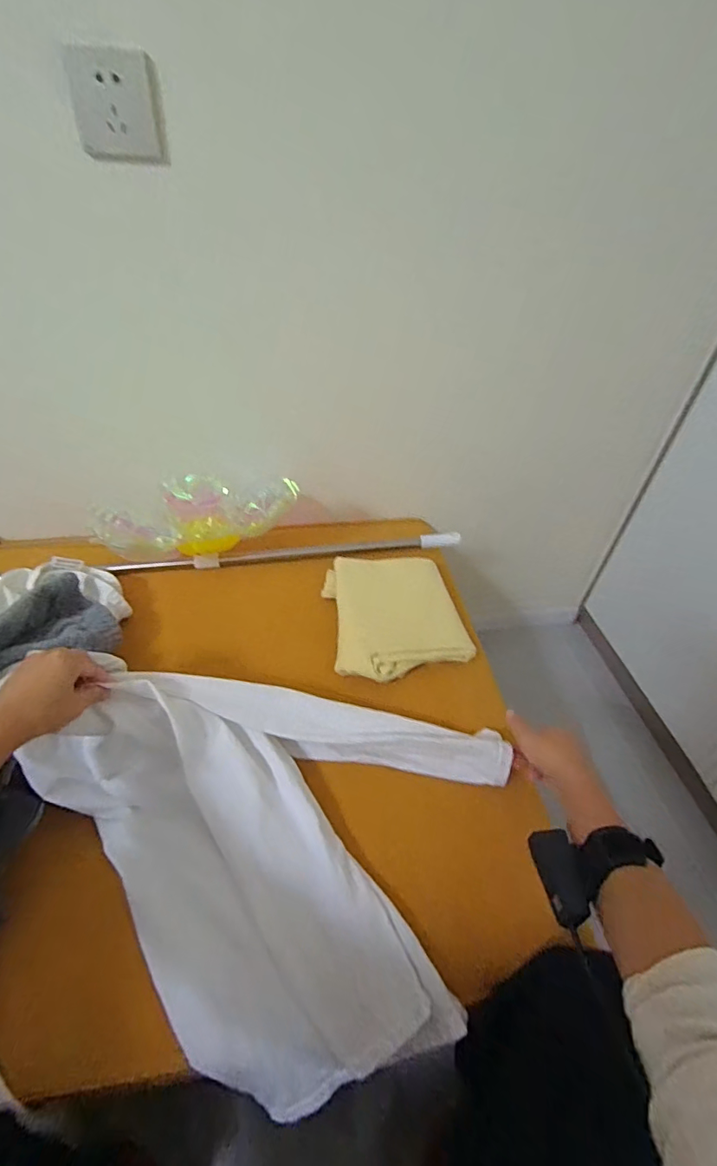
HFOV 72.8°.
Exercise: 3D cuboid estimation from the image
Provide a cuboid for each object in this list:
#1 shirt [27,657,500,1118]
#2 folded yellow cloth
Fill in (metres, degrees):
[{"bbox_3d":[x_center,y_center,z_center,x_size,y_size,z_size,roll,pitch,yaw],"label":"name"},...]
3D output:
[{"bbox_3d":[-0.098,0.262,0.499,0.445,0.183,0.339,12,45,7],"label":"shirt"},{"bbox_3d":[0.054,0.047,0.747,0.194,0.034,0.224,-6,46,-10],"label":"folded yellow cloth"}]

